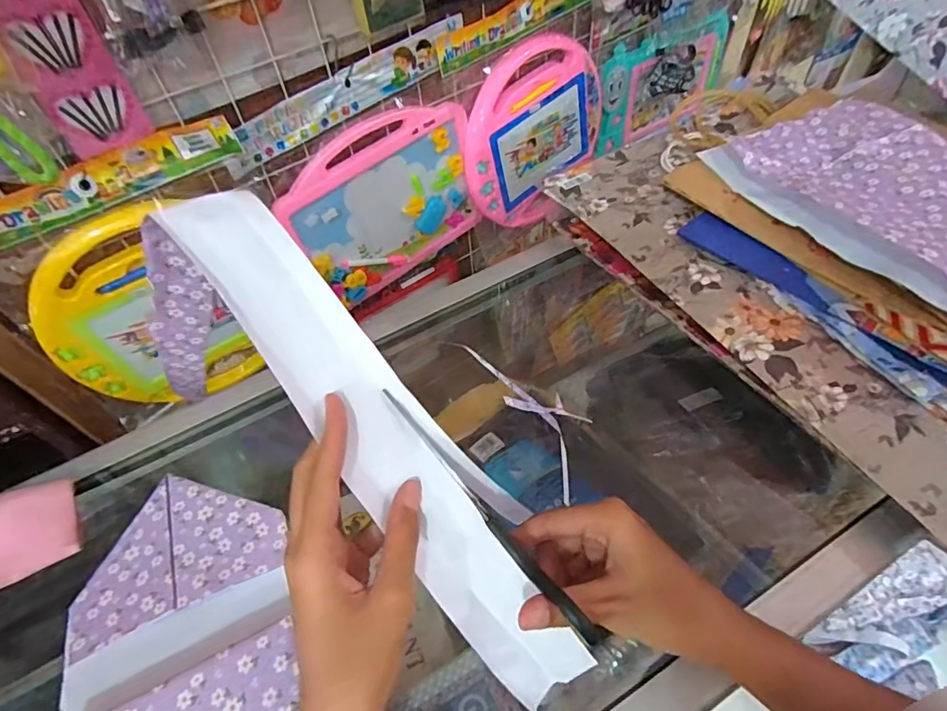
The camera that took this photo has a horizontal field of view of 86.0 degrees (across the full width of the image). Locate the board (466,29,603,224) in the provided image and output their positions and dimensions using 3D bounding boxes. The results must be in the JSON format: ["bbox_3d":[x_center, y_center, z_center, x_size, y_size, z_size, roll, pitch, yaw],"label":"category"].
[{"bbox_3d":[0.099,-0.350,0.801,0.271,0.247,0.026,-46,49,-5],"label":"board"}]

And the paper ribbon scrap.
[{"bbox_3d":[0.043,0.034,0.430,0.054,0.009,0.180,-29,56,-16],"label":"paper ribbon scrap"}]

